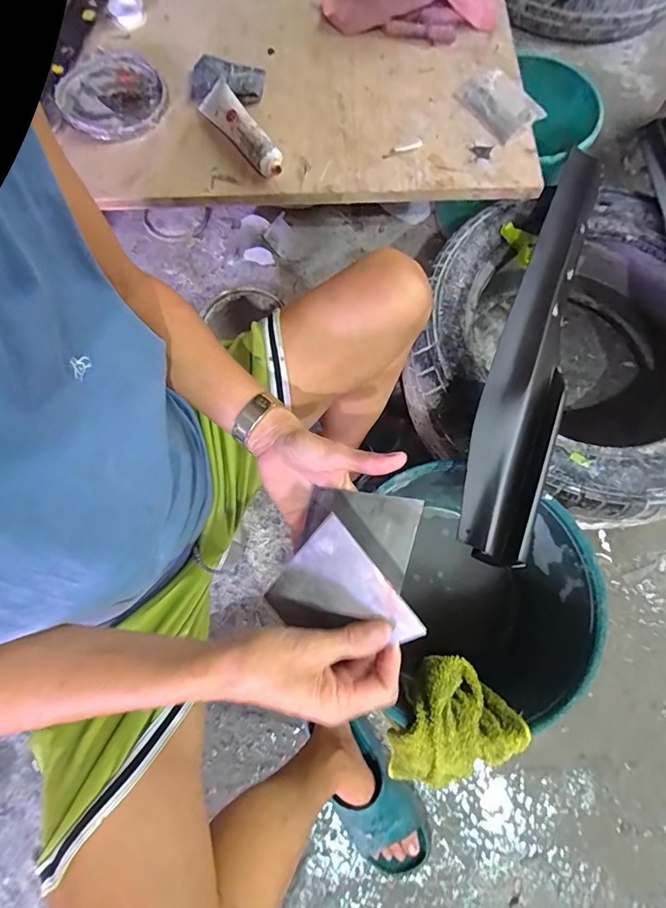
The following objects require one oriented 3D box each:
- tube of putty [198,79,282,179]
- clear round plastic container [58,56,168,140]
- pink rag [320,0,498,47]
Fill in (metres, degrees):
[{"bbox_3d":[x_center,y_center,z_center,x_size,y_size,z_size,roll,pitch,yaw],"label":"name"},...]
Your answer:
[{"bbox_3d":[-0.125,-0.447,0.583,0.037,0.032,0.173,-37,74,-9],"label":"tube of putty"},{"bbox_3d":[-0.317,-0.509,0.605,0.147,0.022,0.148,-1,72,2],"label":"clear round plastic container"},{"bbox_3d":[0.119,-0.685,0.625,0.258,0.083,0.096,-2,72,2],"label":"pink rag"}]

